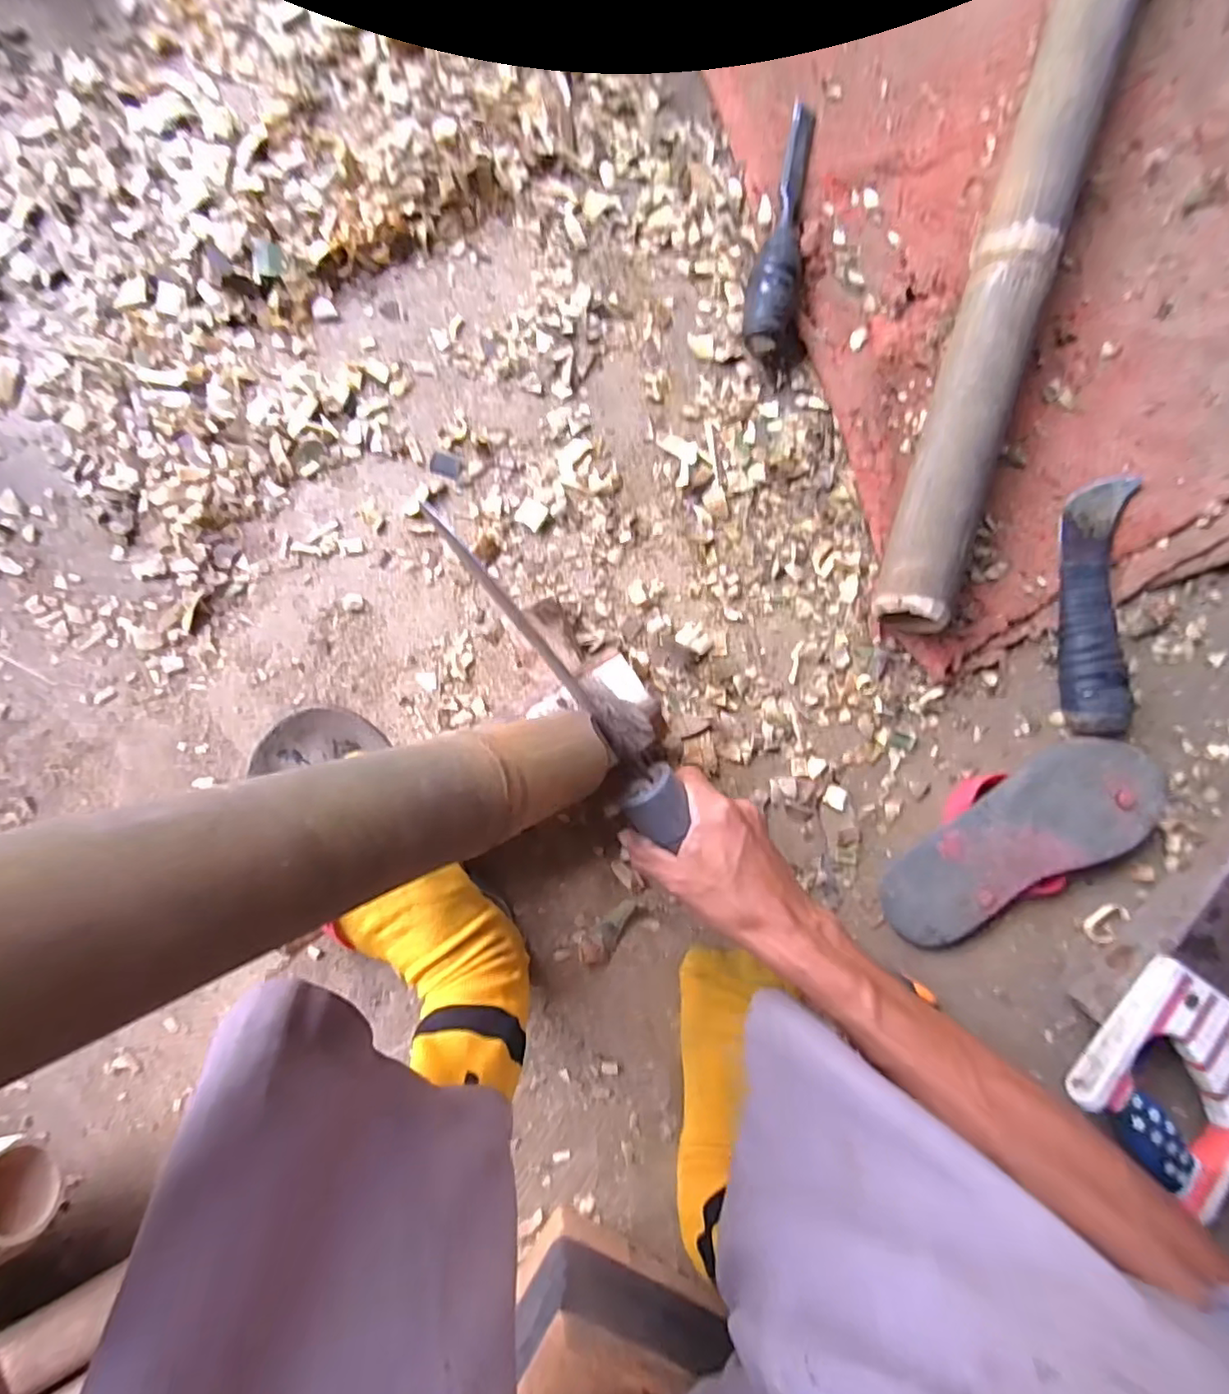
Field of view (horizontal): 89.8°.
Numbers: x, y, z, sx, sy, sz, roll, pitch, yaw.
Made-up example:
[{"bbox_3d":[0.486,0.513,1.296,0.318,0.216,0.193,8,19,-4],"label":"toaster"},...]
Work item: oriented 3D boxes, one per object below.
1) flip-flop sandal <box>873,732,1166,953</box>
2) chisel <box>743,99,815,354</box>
[{"bbox_3d":[0.324,0.116,0.494,0.230,0.045,0.108,-30,92,-5],"label":"flip-flop sandal"},{"bbox_3d":[0.130,-0.367,0.481,0.042,0.029,0.203,6,89,-5],"label":"chisel"}]

